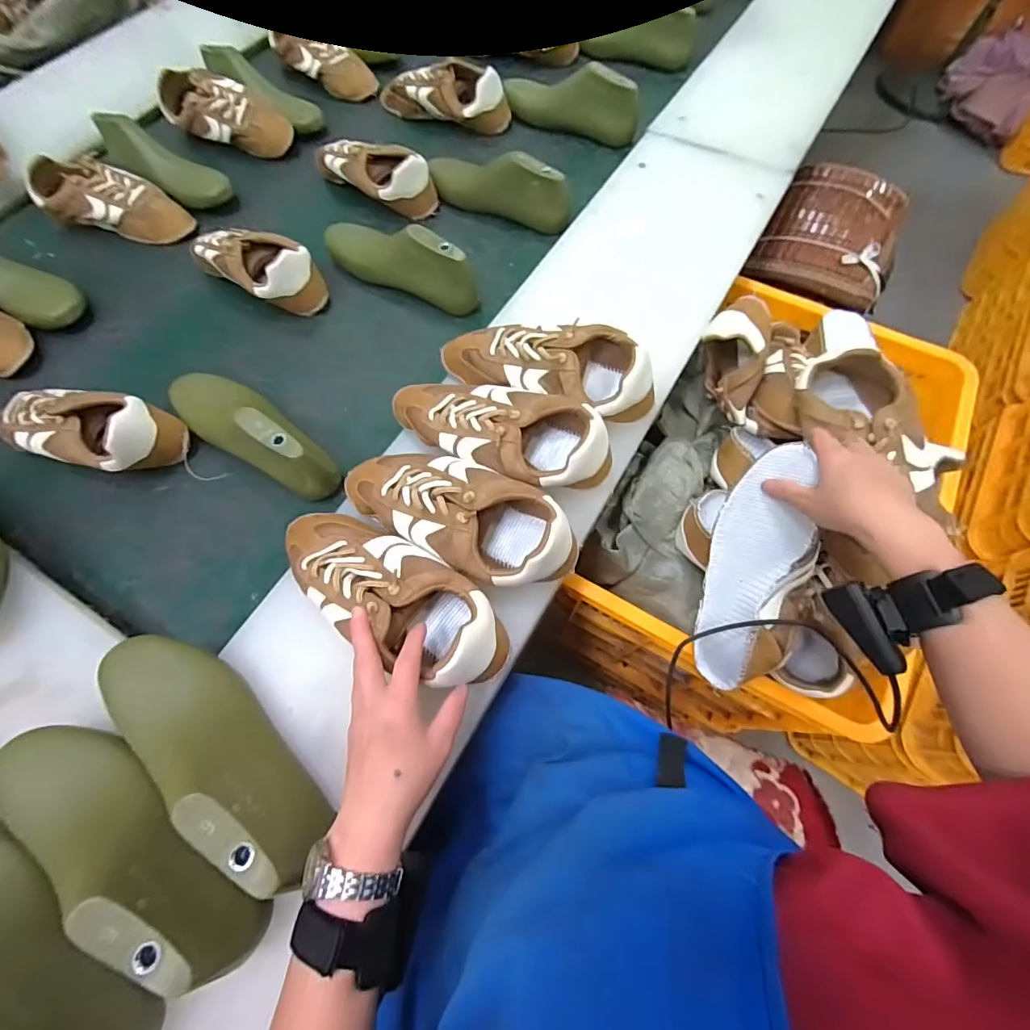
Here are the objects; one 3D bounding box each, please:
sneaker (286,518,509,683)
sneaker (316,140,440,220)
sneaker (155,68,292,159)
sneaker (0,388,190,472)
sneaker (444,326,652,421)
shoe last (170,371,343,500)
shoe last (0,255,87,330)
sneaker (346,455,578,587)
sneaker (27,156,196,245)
[{"bbox_3d":[-0.118,0.070,0.432,0.243,0.072,0.093,28,71,19],"label":"sneaker"},{"bbox_3d":[-0.237,-0.548,0.754,0.206,0.085,0.080,22,70,9],"label":"sneaker"},{"bbox_3d":[-0.513,-0.717,0.829,0.238,0.077,0.088,22,70,9],"label":"sneaker"},{"bbox_3d":[-0.516,-0.101,0.562,0.211,0.081,0.084,11,68,5],"label":"sneaker"},{"bbox_3d":[0.037,-0.173,0.530,0.246,0.078,0.097,23,70,9],"label":"sneaker"},{"bbox_3d":[-0.312,-0.104,0.551,0.235,0.098,0.088,38,73,14],"label":"shoe last"},{"bbox_3d":[-0.741,-0.343,0.669,0.234,0.064,0.080,27,70,-2],"label":"shoe last"},{"bbox_3d":[-0.057,-0.007,0.452,0.240,0.069,0.099,28,71,11],"label":"sneaker"},{"bbox_3d":[-0.647,-0.500,0.750,0.237,0.075,0.086,12,68,-8],"label":"sneaker"}]

